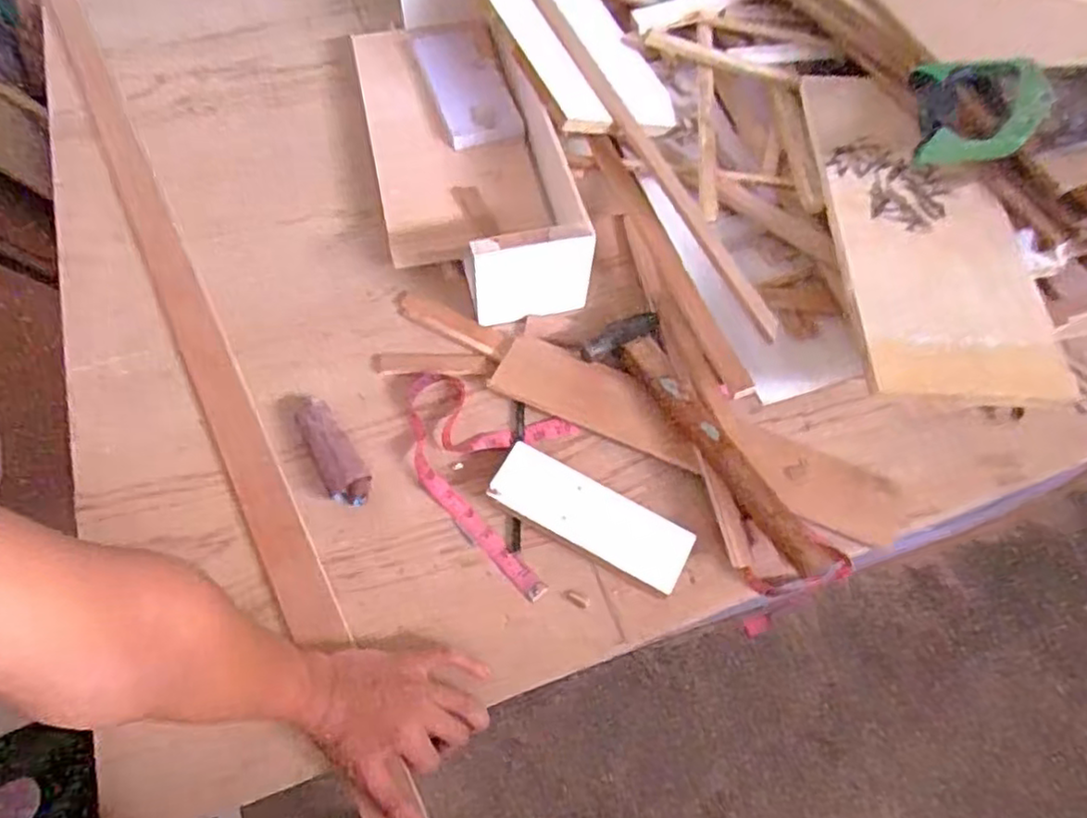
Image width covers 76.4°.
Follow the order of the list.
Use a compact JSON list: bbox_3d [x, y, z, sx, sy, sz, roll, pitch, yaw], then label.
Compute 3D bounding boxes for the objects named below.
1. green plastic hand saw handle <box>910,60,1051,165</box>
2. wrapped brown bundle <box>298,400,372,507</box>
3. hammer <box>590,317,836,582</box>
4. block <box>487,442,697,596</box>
[{"bbox_3d":[0.423,-0.288,0.671,0.120,0.040,0.112,4,61,2],"label":"green plastic hand saw handle"},{"bbox_3d":[-0.209,0.042,0.680,0.039,0.029,0.127,-30,65,-16],"label":"wrapped brown bundle"},{"bbox_3d":[0.170,0.025,0.679,0.083,0.046,0.322,-34,66,-17],"label":"hammer"},{"bbox_3d":[0.044,0.102,0.655,0.190,0.023,0.066,27,64,14],"label":"block"}]

